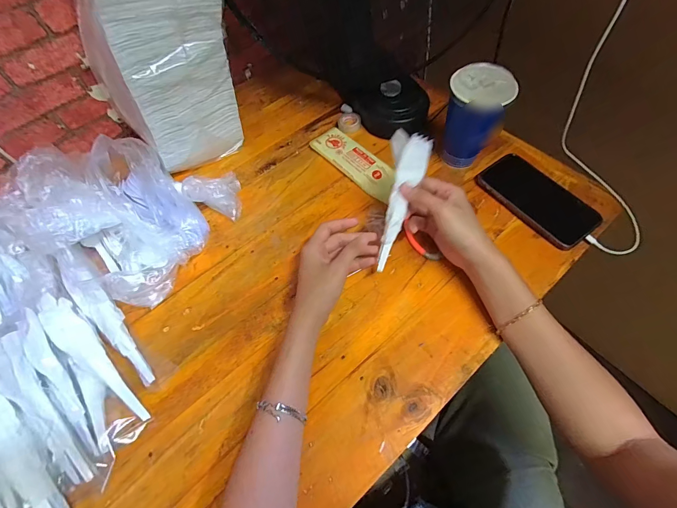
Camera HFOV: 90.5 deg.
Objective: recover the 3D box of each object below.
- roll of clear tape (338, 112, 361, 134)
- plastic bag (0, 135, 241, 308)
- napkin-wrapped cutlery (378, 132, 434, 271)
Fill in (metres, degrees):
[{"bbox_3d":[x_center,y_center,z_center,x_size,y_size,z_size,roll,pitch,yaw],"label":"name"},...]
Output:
[{"bbox_3d":[0.018,-0.214,0.545,0.037,0.011,0.037,-1,61,1],"label":"roll of clear tape"},{"bbox_3d":[-0.266,-0.064,0.423,0.198,0.098,0.191,23,64,14],"label":"plastic bag"},{"bbox_3d":[0.069,-0.060,0.392,0.045,0.015,0.158,14,94,10],"label":"napkin-wrapped cutlery"}]

